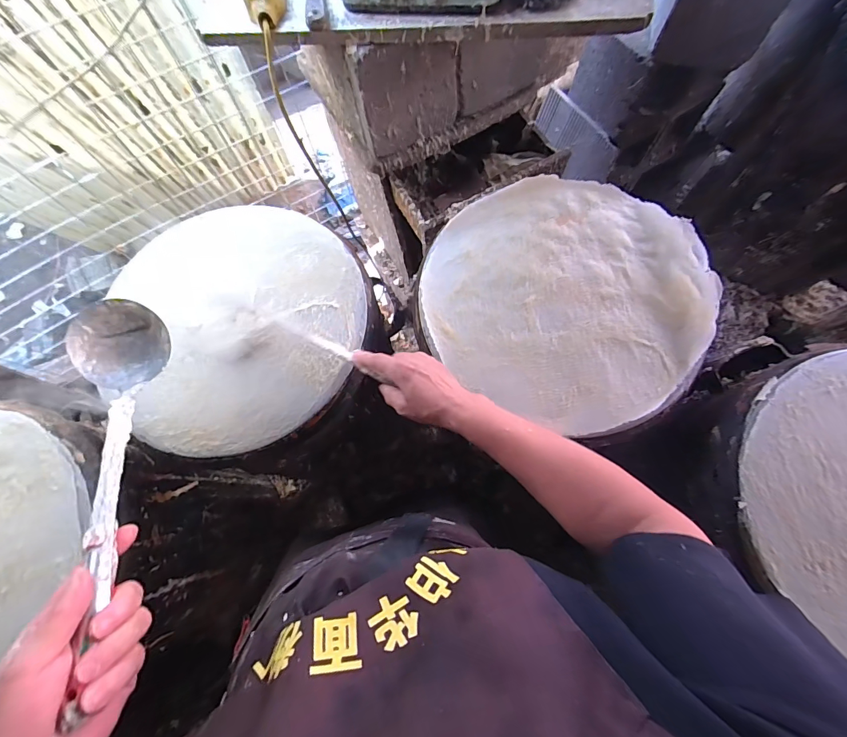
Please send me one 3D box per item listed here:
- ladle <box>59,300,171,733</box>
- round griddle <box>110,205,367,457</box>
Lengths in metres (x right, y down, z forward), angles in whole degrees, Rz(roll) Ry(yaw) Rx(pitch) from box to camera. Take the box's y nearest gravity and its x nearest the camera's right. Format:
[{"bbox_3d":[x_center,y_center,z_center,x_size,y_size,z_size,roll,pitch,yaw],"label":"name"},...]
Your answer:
[{"bbox_3d":[-0.269,0.075,0.342,0.086,0.057,0.344,-23,55,-7],"label":"ladle"},{"bbox_3d":[-0.252,-0.079,0.549,0.335,0.044,0.372,-12,74,-4],"label":"round griddle"}]

